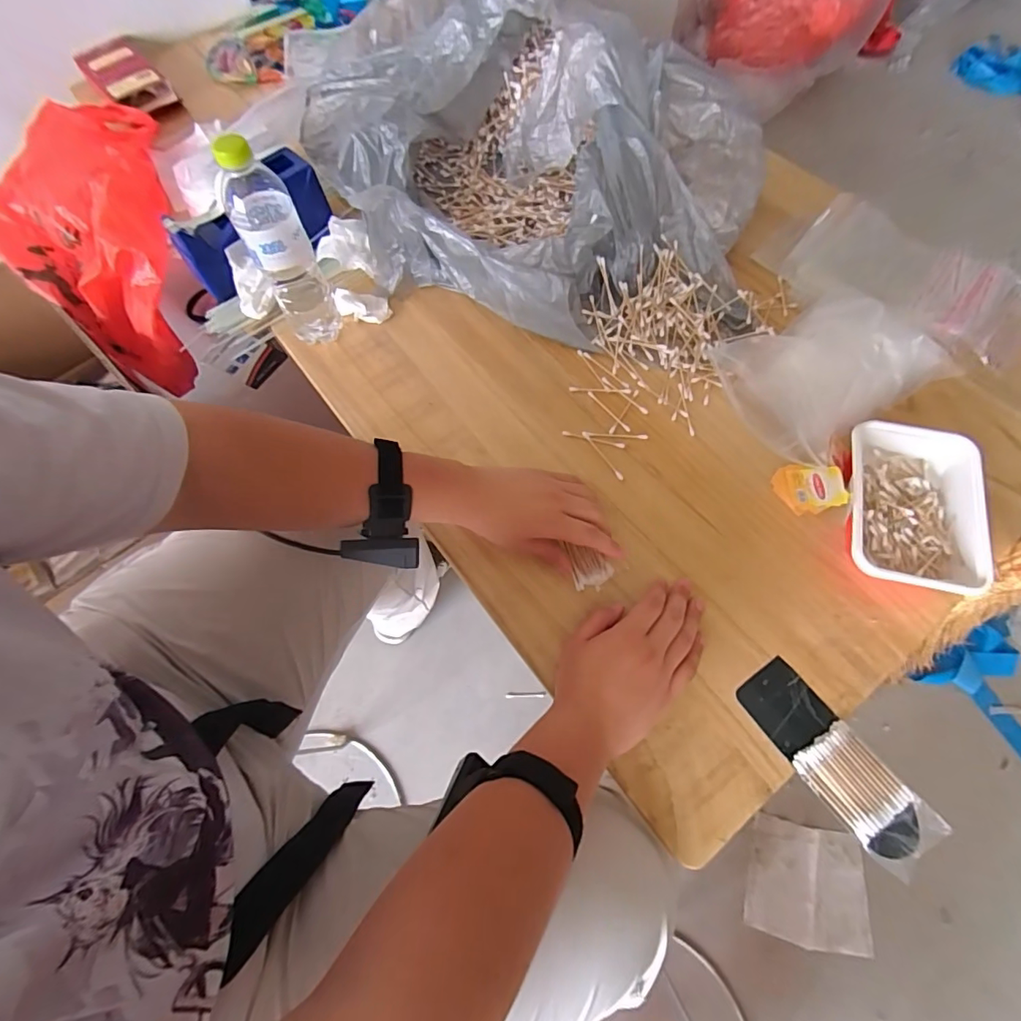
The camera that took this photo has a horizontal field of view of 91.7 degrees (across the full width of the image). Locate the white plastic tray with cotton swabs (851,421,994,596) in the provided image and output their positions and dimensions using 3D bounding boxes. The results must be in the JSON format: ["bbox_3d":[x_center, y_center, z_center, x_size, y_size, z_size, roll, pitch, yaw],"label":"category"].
[{"bbox_3d":[0.395,0.000,0.488,0.119,0.041,0.170,13,67,9],"label":"white plastic tray with cotton swabs"}]

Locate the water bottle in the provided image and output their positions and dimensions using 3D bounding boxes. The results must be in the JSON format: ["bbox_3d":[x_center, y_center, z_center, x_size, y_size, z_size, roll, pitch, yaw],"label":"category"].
[{"bbox_3d":[-0.257,-0.290,0.561,0.065,0.236,0.076,-28,67,-9],"label":"water bottle"}]

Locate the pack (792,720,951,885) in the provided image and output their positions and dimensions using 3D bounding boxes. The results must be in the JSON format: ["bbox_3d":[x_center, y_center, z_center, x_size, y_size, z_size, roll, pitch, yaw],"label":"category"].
[{"bbox_3d":[0.294,0.235,0.408,0.064,0.009,0.103,-36,69,-12],"label":"pack"}]

